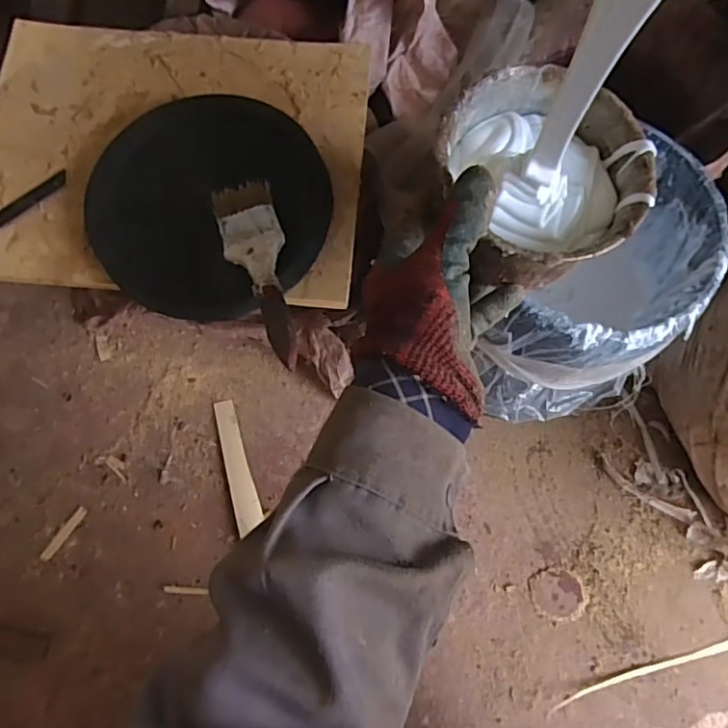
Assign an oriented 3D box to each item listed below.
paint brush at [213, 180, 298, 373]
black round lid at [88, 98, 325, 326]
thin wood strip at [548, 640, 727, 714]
[{"bbox_3d":[-0.085,-0.077,0.462,0.049,0.011,0.167,-16,76,-5],"label":"paint brush"},{"bbox_3d":[-0.137,-0.147,0.501,0.207,0.043,0.208,0,75,-1],"label":"black round lid"},{"bbox_3d":[0.363,0.362,0.668,0.291,0.004,0.016,-15,76,-4],"label":"thin wood strip"}]

